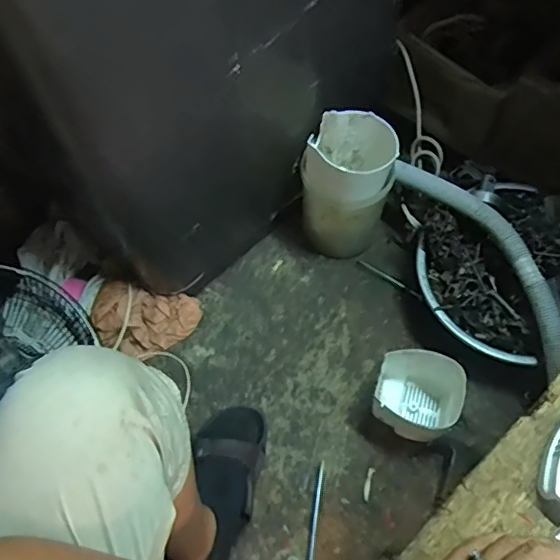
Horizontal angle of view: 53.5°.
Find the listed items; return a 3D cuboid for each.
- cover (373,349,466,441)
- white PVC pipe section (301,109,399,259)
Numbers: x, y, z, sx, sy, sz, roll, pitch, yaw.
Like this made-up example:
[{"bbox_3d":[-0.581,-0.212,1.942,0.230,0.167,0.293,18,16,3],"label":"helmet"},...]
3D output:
[{"bbox_3d":[0.196,0.165,0.795,0.111,0.109,0.113,18,67,12],"label":"cover"},{"bbox_3d":[0.105,-0.144,0.880,0.132,0.208,0.147,11,65,8],"label":"white PVC pipe section"}]

